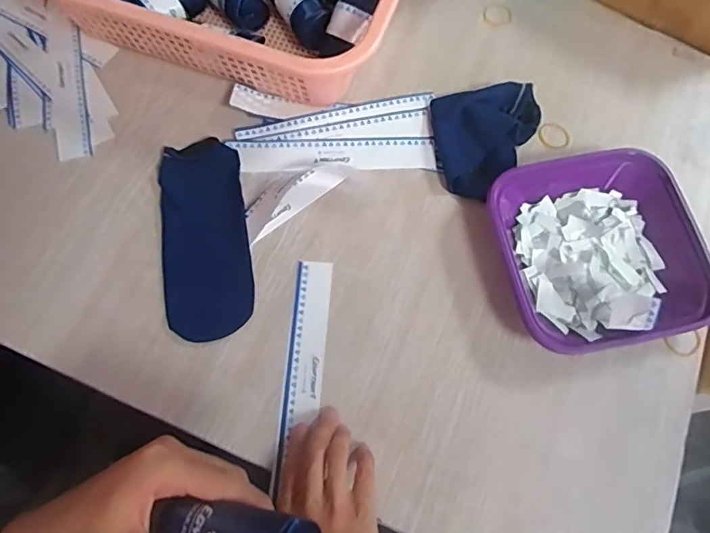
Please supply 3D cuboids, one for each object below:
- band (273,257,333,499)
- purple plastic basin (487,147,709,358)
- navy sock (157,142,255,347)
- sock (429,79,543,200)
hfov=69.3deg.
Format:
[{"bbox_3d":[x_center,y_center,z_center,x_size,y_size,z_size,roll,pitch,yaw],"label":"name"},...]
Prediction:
[{"bbox_3d":[-0.046,0.092,0.468,0.033,0.005,0.203,6,70,-2],"label":"band"},{"bbox_3d":[0.229,-0.017,0.483,0.182,0.053,0.186,-11,70,-4],"label":"purple plastic basin"},{"bbox_3d":[-0.148,-0.031,0.505,0.084,0.012,0.202,-10,70,-4],"label":"navy sock"},{"bbox_3d":[0.144,-0.133,0.534,0.116,0.032,0.120,-10,70,-4],"label":"sock"}]

